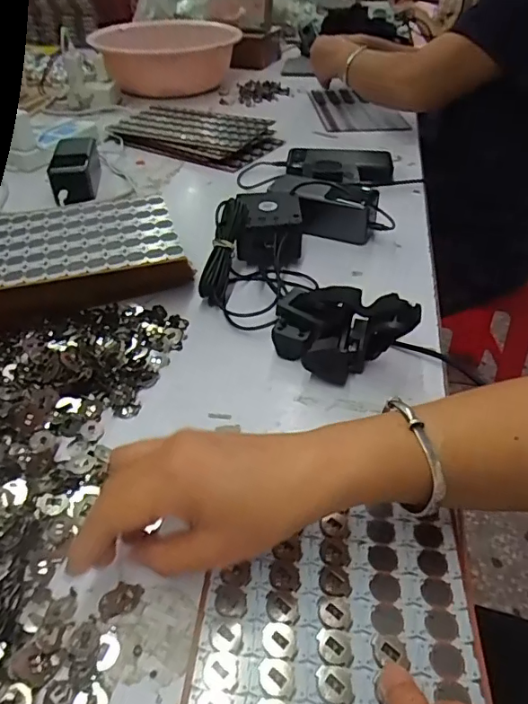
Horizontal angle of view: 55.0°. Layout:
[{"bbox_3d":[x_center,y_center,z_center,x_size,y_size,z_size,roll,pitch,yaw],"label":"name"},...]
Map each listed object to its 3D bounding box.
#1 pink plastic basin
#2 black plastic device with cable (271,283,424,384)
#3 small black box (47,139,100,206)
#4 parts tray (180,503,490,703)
[{"bbox_3d":[-0.227,-0.689,1.184,0.320,0.091,0.347,-5,42,-6],"label":"pink plastic basin"},{"bbox_3d":[0.062,-0.014,0.431,0.114,0.071,0.054,22,46,23],"label":"black plastic device with cable"},{"bbox_3d":[-0.277,-0.269,0.745,0.054,0.048,0.156,-6,42,-7],"label":"small black box"},{"bbox_3d":[0.036,0.172,0.266,0.153,0.006,0.198,4,42,5],"label":"parts tray"}]

